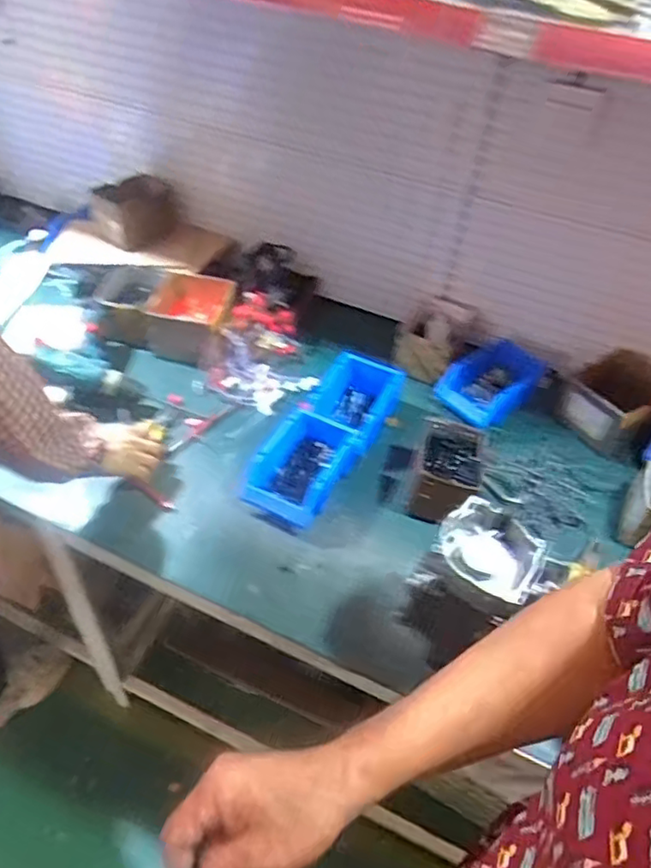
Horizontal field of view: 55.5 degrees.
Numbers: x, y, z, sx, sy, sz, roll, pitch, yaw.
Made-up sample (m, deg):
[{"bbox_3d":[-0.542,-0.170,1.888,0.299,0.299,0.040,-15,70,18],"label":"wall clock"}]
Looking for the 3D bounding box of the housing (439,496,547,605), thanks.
[{"bbox_3d":[0.189,0.134,0.718,0.113,0.037,0.112,25,49,18],"label":"housing"}]

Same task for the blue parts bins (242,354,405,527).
[{"bbox_3d":[0.001,-0.004,1.049,0.143,0.076,0.365,23,48,16],"label":"blue parts bins"}]

